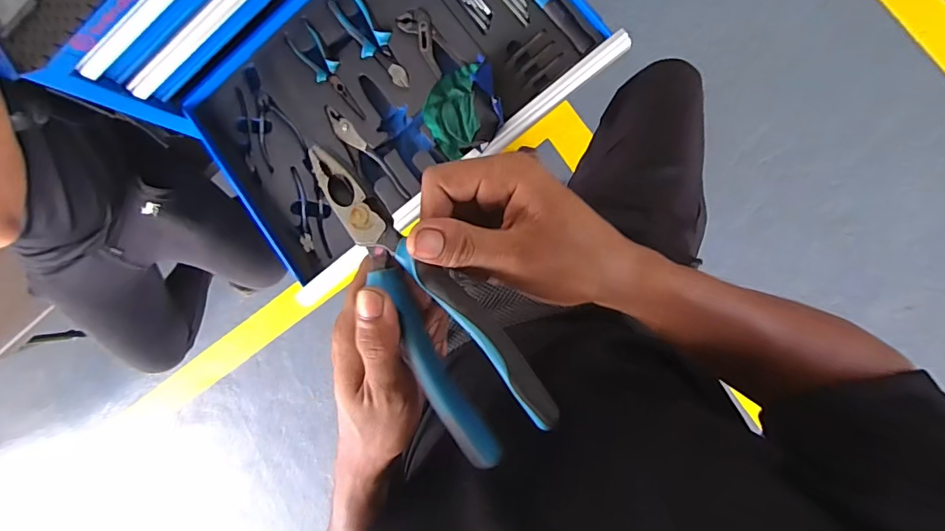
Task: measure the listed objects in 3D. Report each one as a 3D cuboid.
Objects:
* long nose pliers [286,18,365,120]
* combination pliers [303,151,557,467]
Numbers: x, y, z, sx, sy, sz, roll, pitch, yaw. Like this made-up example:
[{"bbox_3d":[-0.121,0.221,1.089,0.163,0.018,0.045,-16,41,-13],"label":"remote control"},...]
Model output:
[{"bbox_3d":[-0.231,-0.306,0.778,0.048,0.022,0.193,-37,82,10],"label":"long nose pliers"},{"bbox_3d":[-0.033,0.015,0.269,0.056,0.016,0.195,-38,79,6],"label":"combination pliers"}]

